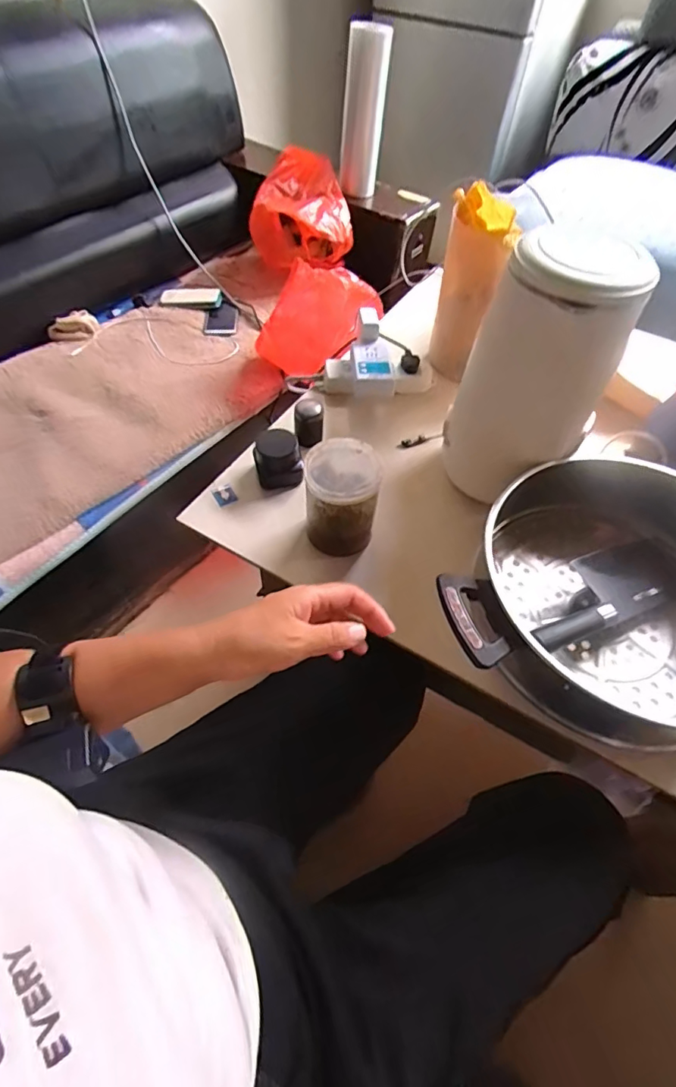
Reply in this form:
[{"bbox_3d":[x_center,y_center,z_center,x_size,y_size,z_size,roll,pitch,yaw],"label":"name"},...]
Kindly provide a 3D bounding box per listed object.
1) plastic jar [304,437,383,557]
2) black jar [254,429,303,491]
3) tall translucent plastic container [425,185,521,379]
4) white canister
[{"bbox_3d":[0.002,-0.048,0.582,0.075,0.116,0.086,-1,54,-4],"label":"plastic jar"},{"bbox_3d":[-0.081,-0.110,0.658,0.057,0.061,0.062,-12,55,-12],"label":"black jar"},{"bbox_3d":[0.188,-0.365,0.729,0.078,0.243,0.060,8,54,3],"label":"tall translucent plastic container"},{"bbox_3d":[0.216,-0.179,0.555,0.115,0.271,0.112,-11,55,-11],"label":"white canister"}]

